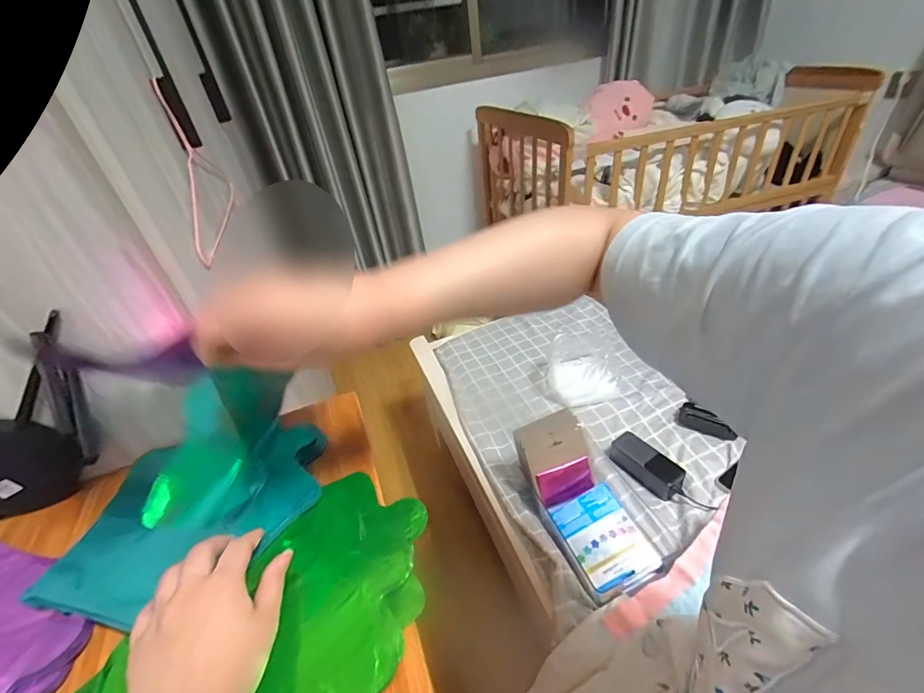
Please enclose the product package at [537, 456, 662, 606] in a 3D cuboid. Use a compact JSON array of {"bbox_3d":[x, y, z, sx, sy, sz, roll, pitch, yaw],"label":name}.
[{"bbox_3d":[0.220,0.284,0.679,0.131,0.061,0.205,-18,37,-12],"label":"product package"}]

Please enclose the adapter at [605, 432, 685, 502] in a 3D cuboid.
[{"bbox_3d":[0.348,0.224,0.787,0.059,0.040,0.147,-28,40,-24],"label":"adapter"}]

